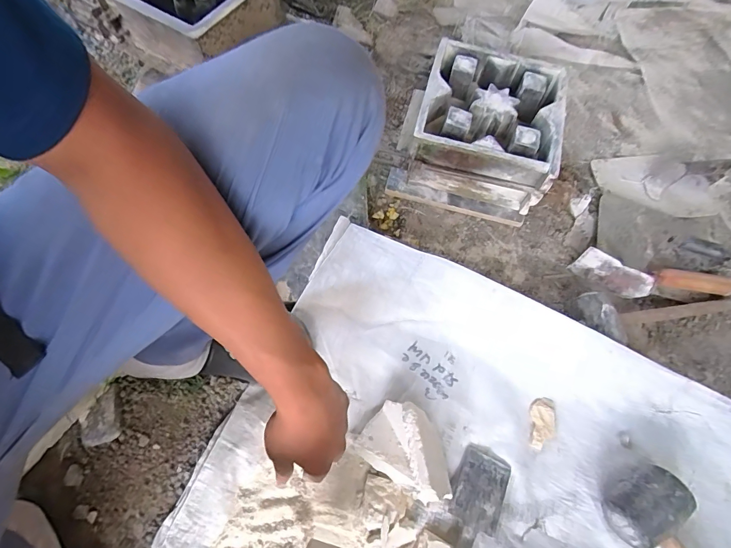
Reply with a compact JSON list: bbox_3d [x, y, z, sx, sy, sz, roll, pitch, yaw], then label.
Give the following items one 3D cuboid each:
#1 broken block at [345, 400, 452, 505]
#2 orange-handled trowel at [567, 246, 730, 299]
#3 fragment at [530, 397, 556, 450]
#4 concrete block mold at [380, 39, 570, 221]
[{"bbox_3d":[0.063,0.236,0.525,0.146,0.083,0.090,32,69,10],"label":"broken block"},{"bbox_3d":[0.489,0.012,0.655,0.264,0.062,0.055,9,67,0],"label":"orange-handled trowel"},{"bbox_3d":[0.268,0.226,0.591,0.037,0.009,0.072,12,67,2],"label":"fragment"},{"bbox_3d":[0.194,-0.250,0.702,0.251,0.147,0.254,15,67,3],"label":"concrete block mold"}]

